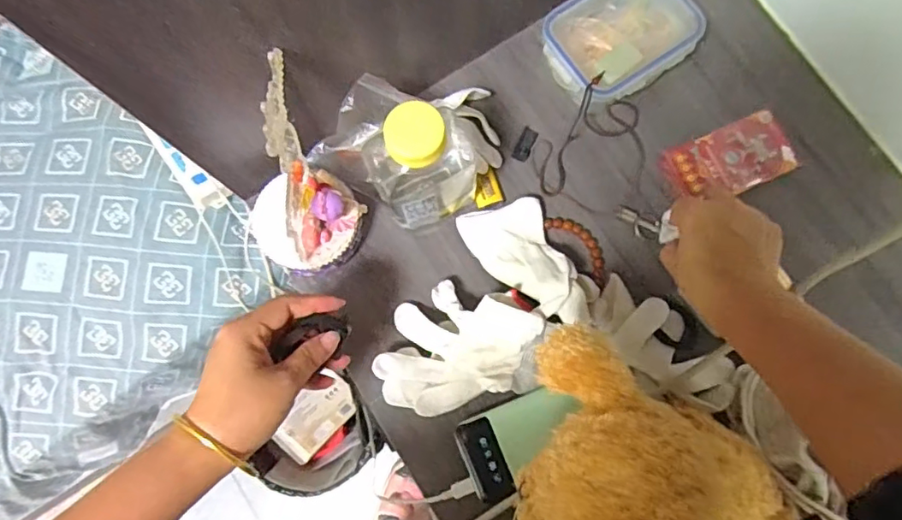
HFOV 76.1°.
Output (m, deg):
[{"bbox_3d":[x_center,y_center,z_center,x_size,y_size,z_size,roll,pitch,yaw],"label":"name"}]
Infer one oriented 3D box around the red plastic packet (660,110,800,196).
[{"bbox_3d":[0.244,-0.088,0.504,0.105,0.011,0.058,-23,82,-2],"label":"red plastic packet"}]

